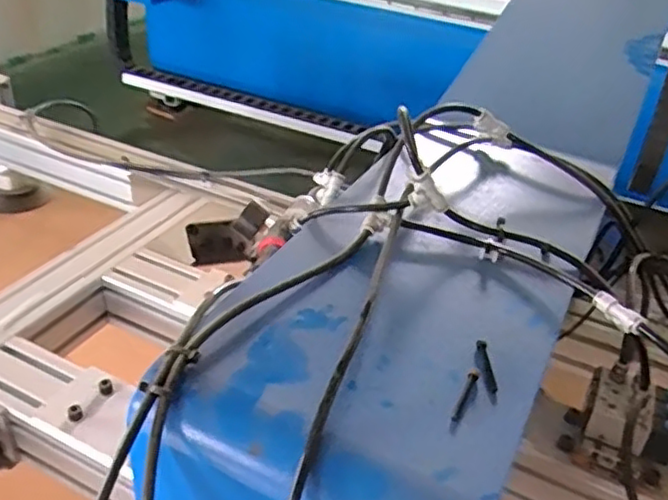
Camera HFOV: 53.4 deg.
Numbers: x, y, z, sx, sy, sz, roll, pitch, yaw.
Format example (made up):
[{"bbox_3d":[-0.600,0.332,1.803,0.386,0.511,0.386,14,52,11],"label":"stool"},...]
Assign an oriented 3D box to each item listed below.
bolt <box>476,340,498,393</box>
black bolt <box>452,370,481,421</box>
[{"bbox_3d":[0.112,0.085,0.485,0.007,0.004,0.050,3,34,-3],"label":"bolt"},{"bbox_3d":[0.091,0.101,0.459,0.007,0.006,0.048,19,36,19],"label":"black bolt"}]

